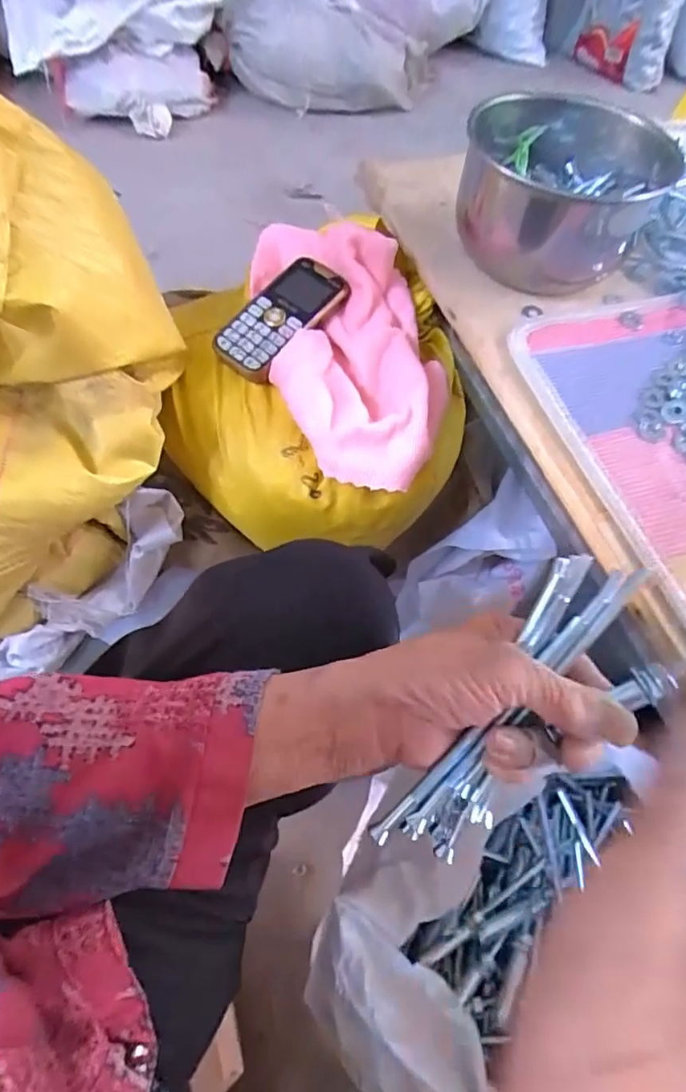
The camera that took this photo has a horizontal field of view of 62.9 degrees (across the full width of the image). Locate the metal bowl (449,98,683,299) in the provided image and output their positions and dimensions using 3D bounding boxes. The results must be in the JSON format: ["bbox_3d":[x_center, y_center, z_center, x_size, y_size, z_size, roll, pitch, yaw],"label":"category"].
[{"bbox_3d":[0.184,-0.307,0.488,0.159,0.079,0.174,1,61,-2],"label":"metal bowl"}]

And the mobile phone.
[{"bbox_3d":[-0.056,-0.203,0.494,0.057,0.016,0.124,38,78,4],"label":"mobile phone"}]

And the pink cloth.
[{"bbox_3d":[0.009,-0.174,0.477,0.144,0.061,0.265,-10,74,-8],"label":"pink cloth"}]

